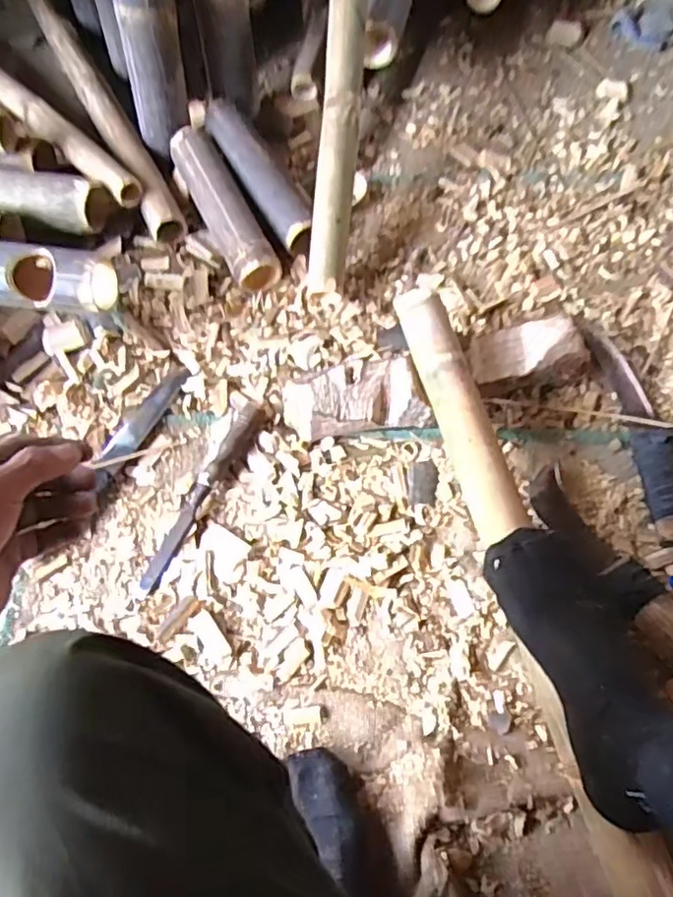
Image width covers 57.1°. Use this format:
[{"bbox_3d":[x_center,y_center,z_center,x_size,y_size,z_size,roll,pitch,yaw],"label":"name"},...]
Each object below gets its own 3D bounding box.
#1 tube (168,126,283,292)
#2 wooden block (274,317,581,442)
[{"bbox_3d":[-0.154,-0.327,0.835,0.062,0.054,0.270,-26,70,-7],"label":"tube"},{"bbox_3d":[0.124,-0.077,0.707,0.366,0.064,0.087,-16,69,-3],"label":"wooden block"}]

